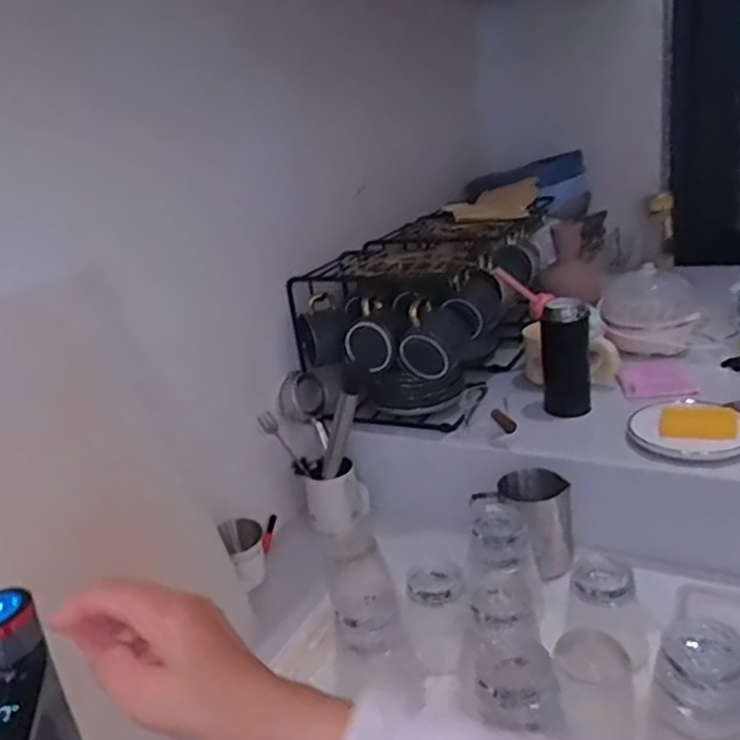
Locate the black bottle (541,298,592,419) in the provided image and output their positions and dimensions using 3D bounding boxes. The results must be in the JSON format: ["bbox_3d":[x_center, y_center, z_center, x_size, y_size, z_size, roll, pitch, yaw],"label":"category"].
[{"bbox_3d":[0.277,-0.018,0.971,0.064,0.165,0.055,-2,22,14],"label":"black bottle"}]

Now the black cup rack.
[{"bbox_3d":[0.128,-0.122,1.178,0.245,0.264,0.611,7,25,33],"label":"black cup rack"}]

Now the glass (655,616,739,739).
[{"bbox_3d":[0.255,0.237,0.527,0.063,0.071,0.064,-7,21,3],"label":"glass"}]

